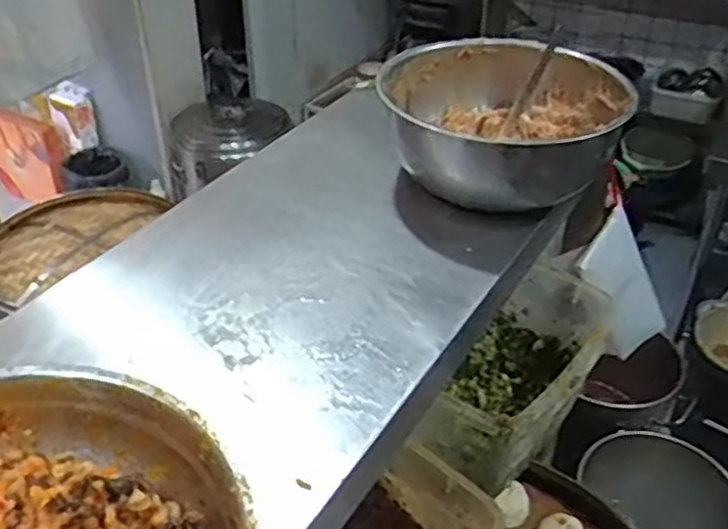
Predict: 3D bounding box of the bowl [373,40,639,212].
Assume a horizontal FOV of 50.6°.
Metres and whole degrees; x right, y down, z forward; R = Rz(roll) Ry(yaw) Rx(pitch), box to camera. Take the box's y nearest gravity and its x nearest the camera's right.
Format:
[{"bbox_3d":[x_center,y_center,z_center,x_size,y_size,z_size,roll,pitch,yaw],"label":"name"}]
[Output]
[{"bbox_3d":[0.112,-0.120,0.651,0.194,0.089,0.181,0,35,0],"label":"bowl"}]

